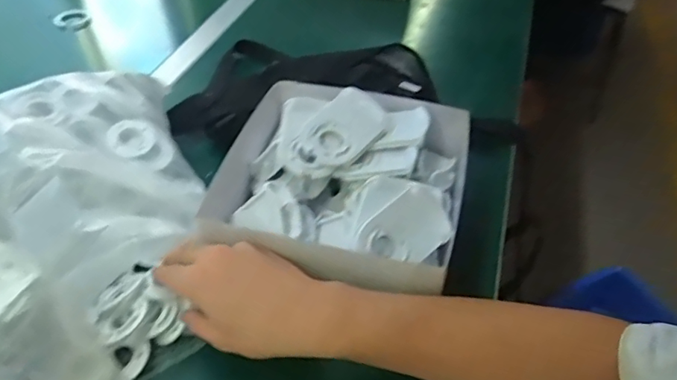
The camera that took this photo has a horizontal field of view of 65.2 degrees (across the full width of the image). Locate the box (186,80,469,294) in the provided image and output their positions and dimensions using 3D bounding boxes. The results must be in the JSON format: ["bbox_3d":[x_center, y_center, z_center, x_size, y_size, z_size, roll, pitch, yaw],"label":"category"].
[{"bbox_3d":[-0.001,-0.008,0.480,0.219,0.086,0.205,12,45,11],"label":"box"}]

